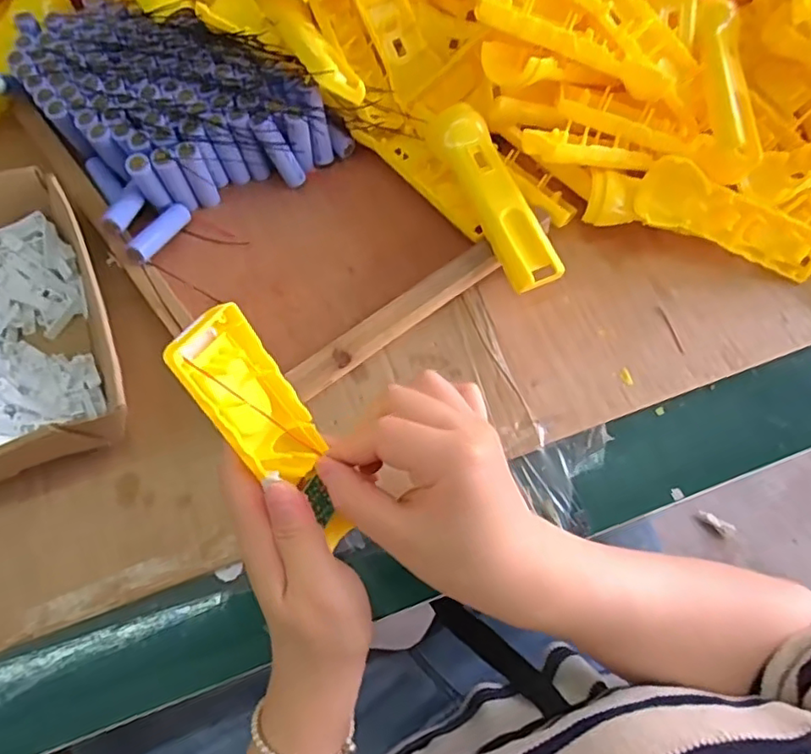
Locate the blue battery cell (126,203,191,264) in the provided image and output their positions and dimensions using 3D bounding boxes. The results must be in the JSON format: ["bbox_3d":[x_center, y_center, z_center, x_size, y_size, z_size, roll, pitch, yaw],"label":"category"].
[{"bbox_3d":[-0.198,-0.114,0.475,0.022,0.019,0.066,24,56,7],"label":"blue battery cell"}]

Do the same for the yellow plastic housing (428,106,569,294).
[{"bbox_3d":[0.072,-0.147,0.481,0.041,0.028,0.166,-24,70,-11],"label":"yellow plastic housing"}]

